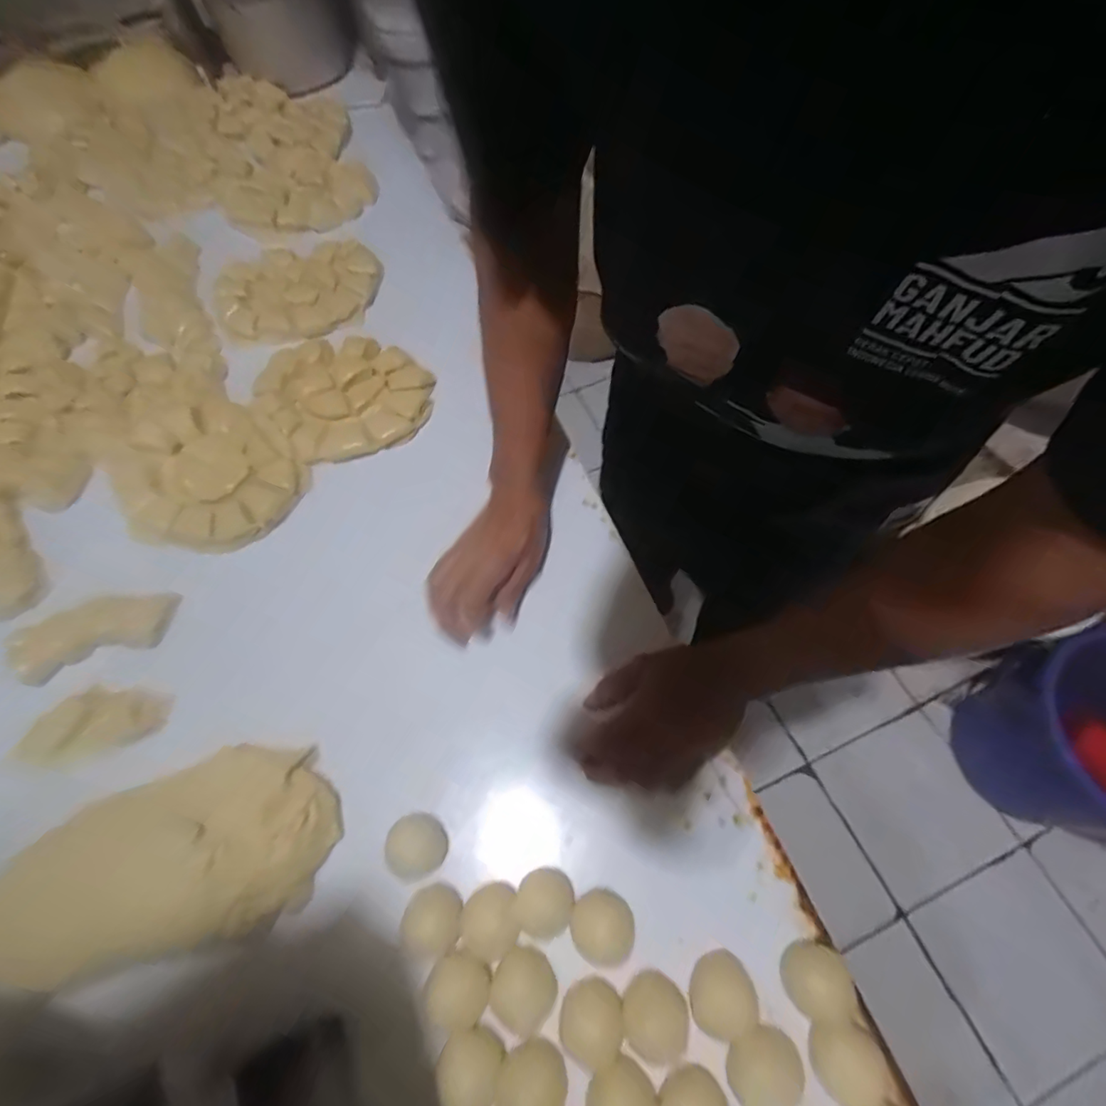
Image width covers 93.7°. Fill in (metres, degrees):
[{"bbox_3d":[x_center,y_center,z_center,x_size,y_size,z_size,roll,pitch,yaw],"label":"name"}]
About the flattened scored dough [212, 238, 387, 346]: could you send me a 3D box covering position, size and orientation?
[{"bbox_3d":[-0.354,-0.367,0.717,0.224,0.019,0.190,-19,65,-7],"label":"flattened scored dough"}]

